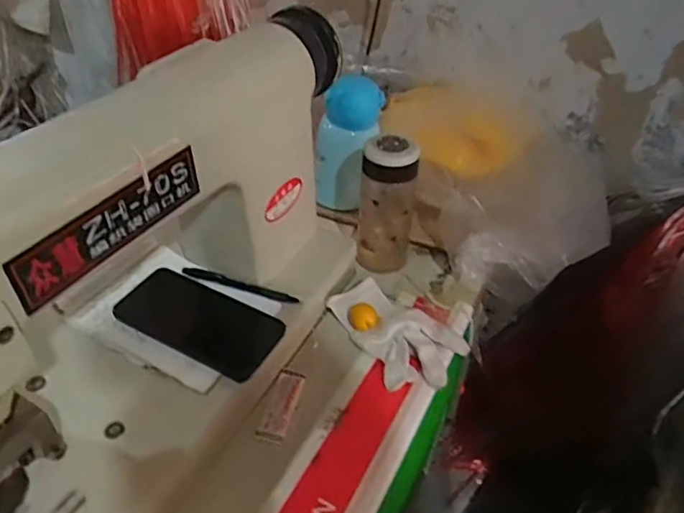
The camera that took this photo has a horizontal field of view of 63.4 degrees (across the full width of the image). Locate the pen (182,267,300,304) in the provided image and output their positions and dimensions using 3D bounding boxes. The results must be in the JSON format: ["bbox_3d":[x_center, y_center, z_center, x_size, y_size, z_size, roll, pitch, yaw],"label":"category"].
[{"bbox_3d":[-0.113,0.030,0.607,0.132,0.007,0.016,14,44,15],"label":"pen"}]

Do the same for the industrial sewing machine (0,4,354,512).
[{"bbox_3d":[-0.146,-0.001,0.503,0.240,0.307,0.498,24,47,24],"label":"industrial sewing machine"}]

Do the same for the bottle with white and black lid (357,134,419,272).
[{"bbox_3d":[0.055,-0.076,0.682,0.067,0.150,0.071,4,42,4],"label":"bottle with white and black lid"}]

